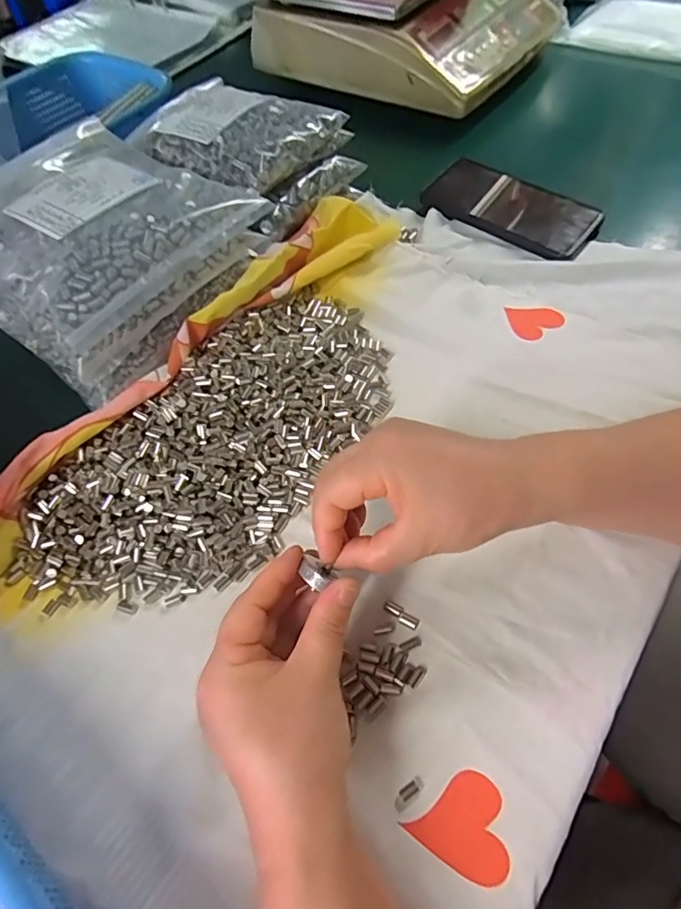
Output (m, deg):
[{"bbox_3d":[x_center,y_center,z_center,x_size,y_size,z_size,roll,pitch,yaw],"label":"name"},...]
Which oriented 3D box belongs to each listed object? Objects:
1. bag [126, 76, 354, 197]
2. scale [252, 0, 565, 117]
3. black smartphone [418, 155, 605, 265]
[{"bbox_3d":[-0.098,-0.299,0.468,0.162,0.036,0.140,31,66,22],"label":"bag"},{"bbox_3d":[0.089,-0.576,0.666,0.313,0.108,0.273,32,66,22],"label":"scale"},{"bbox_3d":[0.164,-0.239,0.489,0.159,0.012,0.076,35,74,22],"label":"black smartphone"}]

